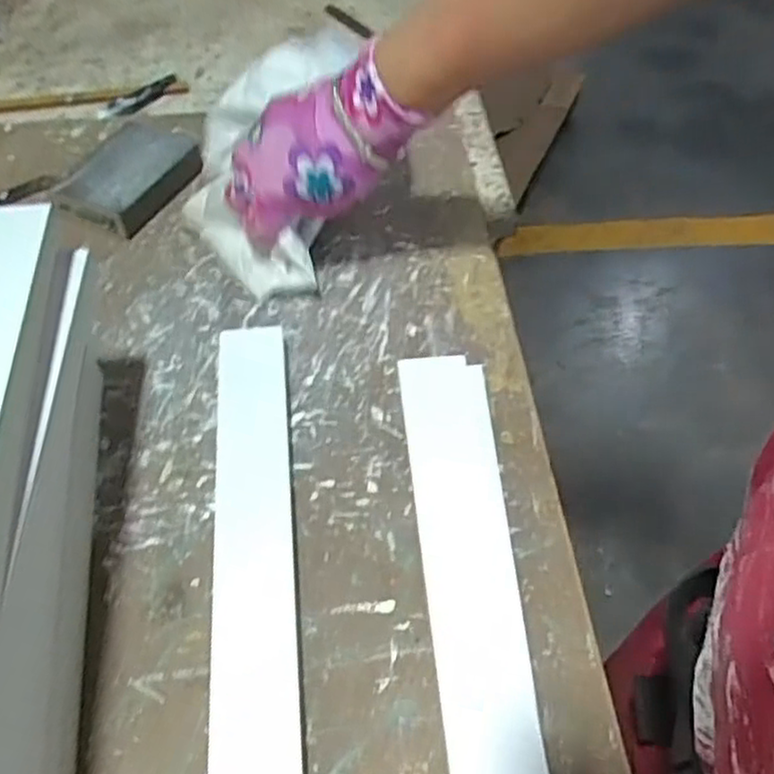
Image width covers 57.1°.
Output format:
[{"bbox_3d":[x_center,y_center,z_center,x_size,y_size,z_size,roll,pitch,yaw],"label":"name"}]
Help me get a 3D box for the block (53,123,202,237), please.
[{"bbox_3d":[-0.193,-0.164,0.550,0.063,0.030,0.103,24,56,16],"label":"block"}]

